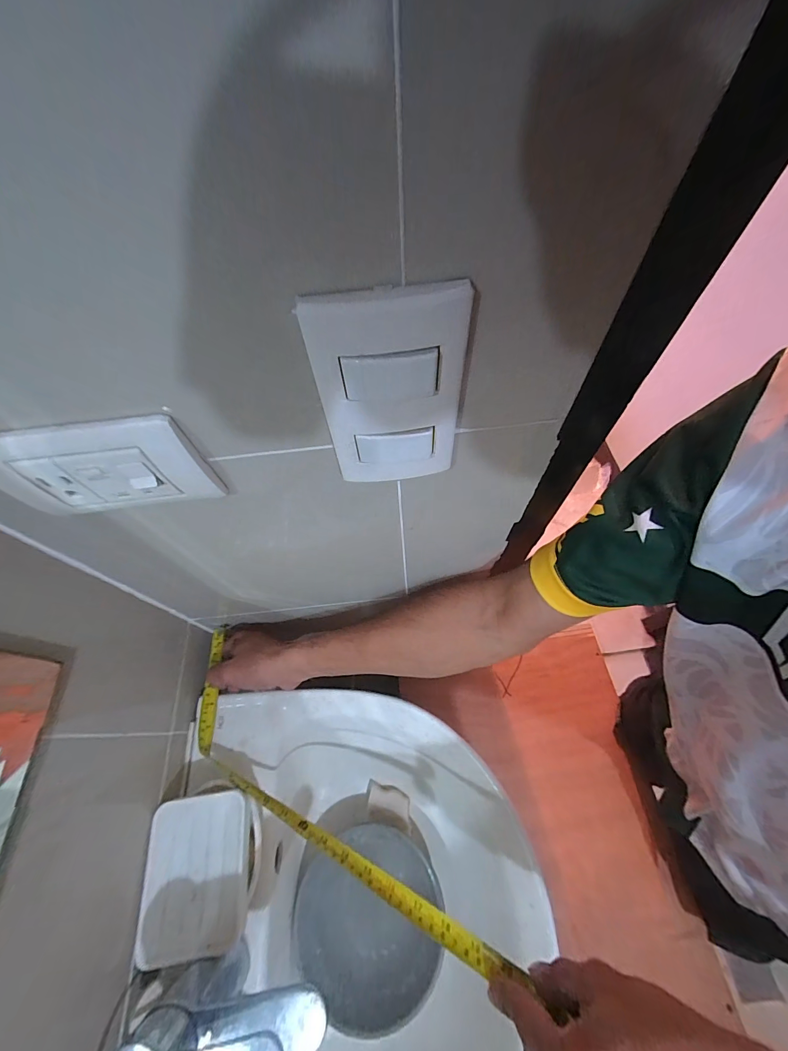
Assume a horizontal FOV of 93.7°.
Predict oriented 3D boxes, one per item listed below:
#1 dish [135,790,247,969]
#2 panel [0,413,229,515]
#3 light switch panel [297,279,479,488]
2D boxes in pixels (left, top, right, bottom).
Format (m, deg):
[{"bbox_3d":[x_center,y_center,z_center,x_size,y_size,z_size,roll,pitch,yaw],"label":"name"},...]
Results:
[{"bbox_3d":[-0.191,0.334,0.359,0.094,0.017,0.119,-8,61,-1],"label":"dish"},{"bbox_3d":[-0.166,-0.030,0.208,0.113,0.065,0.013,-7,61,0],"label":"panel"},{"bbox_3d":[-0.001,-0.060,0.186,0.067,0.108,0.010,-4,61,1],"label":"light switch panel"}]

